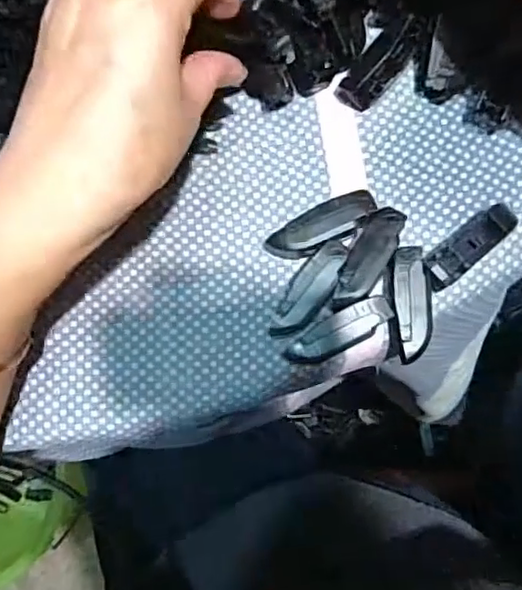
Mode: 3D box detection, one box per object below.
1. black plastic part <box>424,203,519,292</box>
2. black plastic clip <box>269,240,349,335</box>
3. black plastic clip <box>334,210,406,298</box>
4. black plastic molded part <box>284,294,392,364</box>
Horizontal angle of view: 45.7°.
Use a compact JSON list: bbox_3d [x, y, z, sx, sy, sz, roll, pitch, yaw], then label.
[{"bbox_3d":[0.103,-0.026,0.300,0.059,0.011,0.017,-37,81,-16],"label":"black plastic part"},{"bbox_3d":[0.024,-0.002,0.302,0.020,0.007,0.053,35,98,8],"label":"black plastic clip"},{"bbox_3d":[0.053,-0.019,0.298,0.018,0.006,0.050,28,84,7],"label":"black plastic clip"},{"bbox_3d":[0.037,0.018,0.297,0.054,0.006,0.017,-31,81,12],"label":"black plastic molded part"}]

